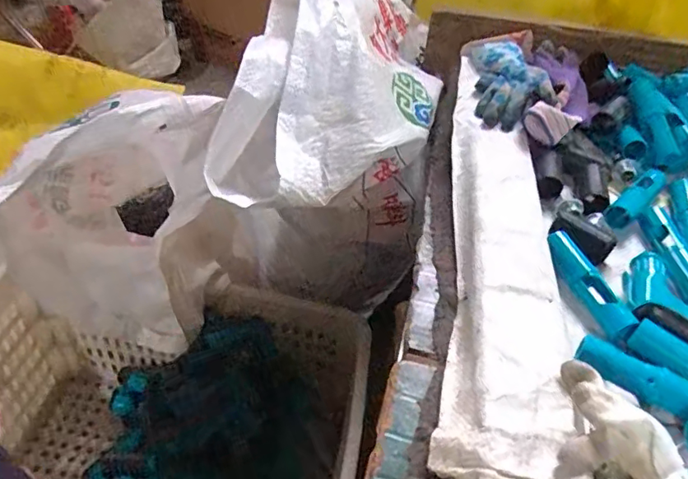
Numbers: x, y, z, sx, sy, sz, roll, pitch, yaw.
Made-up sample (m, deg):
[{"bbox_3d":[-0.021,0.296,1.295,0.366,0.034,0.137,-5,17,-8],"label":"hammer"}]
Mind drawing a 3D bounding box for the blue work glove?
[{"bbox_3d":[0.228,-0.225,0.742,0.091,0.050,0.200,5,43,0],"label":"blue work glove"}]

